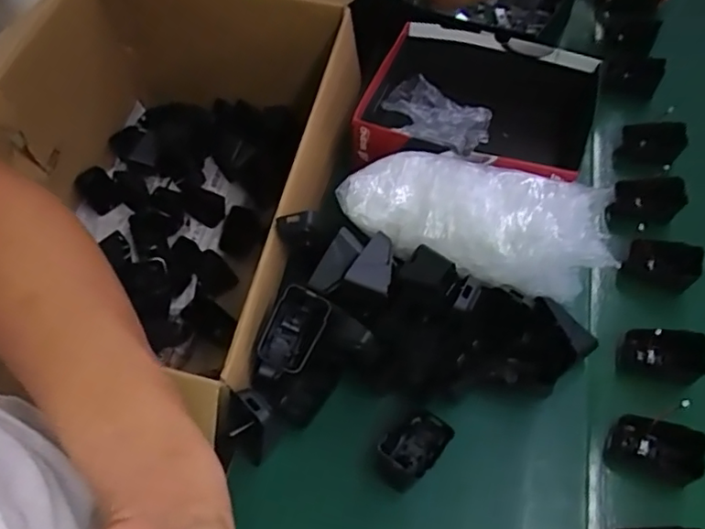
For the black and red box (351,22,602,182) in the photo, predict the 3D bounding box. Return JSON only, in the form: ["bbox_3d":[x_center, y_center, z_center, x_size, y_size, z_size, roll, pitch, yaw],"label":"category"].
[{"bbox_3d":[0.139,-0.171,0.699,0.250,0.090,0.232,22,57,10],"label":"black and red box"}]

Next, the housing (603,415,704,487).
[{"bbox_3d":[0.264,0.157,0.516,0.064,0.041,0.045,21,56,9],"label":"housing"}]

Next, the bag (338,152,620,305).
[{"bbox_3d":[0.117,-0.045,0.573,0.245,0.069,0.098,18,56,7],"label":"bag"}]

